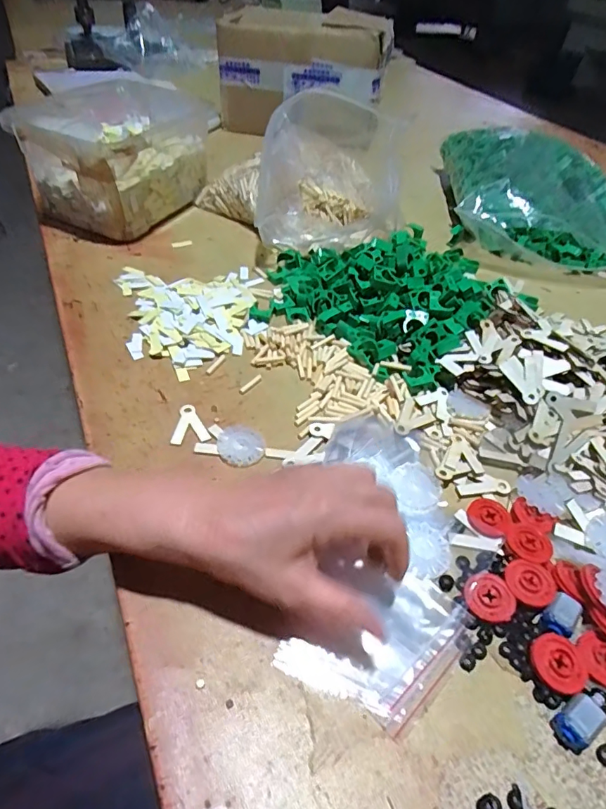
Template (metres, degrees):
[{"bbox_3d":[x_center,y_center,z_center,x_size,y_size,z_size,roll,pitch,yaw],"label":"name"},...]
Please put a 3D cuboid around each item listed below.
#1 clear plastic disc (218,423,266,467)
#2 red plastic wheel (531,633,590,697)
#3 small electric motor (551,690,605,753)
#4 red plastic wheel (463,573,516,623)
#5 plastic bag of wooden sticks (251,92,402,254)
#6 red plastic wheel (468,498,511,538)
[{"bbox_3d":[-0.052,0.034,0.402,0.037,0.007,0.044,14,46,7],"label":"clear plastic disc"},{"bbox_3d":[0.158,0.159,0.294,0.031,0.009,0.032,3,46,-3],"label":"red plastic wheel"},{"bbox_3d":[0.165,0.181,0.278,0.041,0.015,0.020,-21,52,-25],"label":"small electric motor"},{"bbox_3d":[0.125,0.131,0.322,0.030,0.010,0.031,3,46,-3],"label":"red plastic wheel"},{"bbox_3d":[0.036,-0.314,0.644,0.166,0.163,0.249,5,46,-1],"label":"plastic bag of wooden sticks"},{"bbox_3d":[0.145,0.087,0.372,0.031,0.004,0.031,-7,51,9],"label":"red plastic wheel"}]

